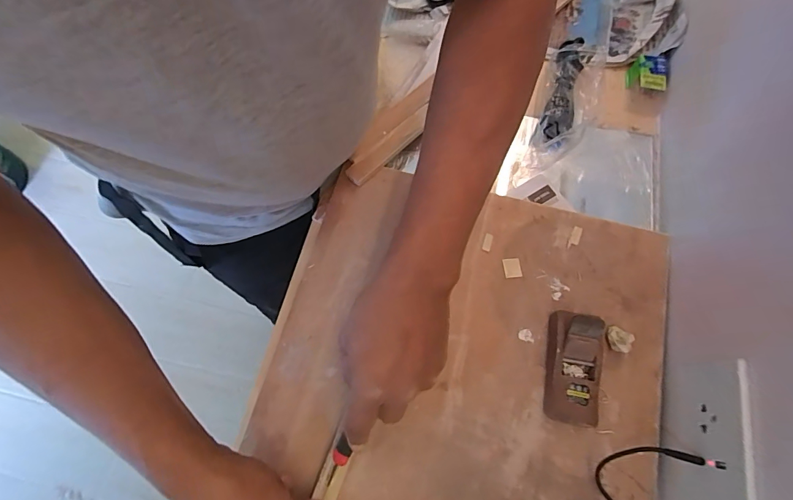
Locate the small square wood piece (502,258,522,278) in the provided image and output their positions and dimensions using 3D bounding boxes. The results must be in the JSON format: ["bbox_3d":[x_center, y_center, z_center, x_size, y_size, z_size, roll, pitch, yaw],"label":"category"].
[{"bbox_3d":[0.131,0.020,0.454,0.019,0.004,0.023,-5,68,-1],"label":"small square wood piece"}]

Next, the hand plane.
[{"bbox_3d":[0.176,0.115,0.397,0.047,0.046,0.107,8,68,5],"label":"hand plane"}]

